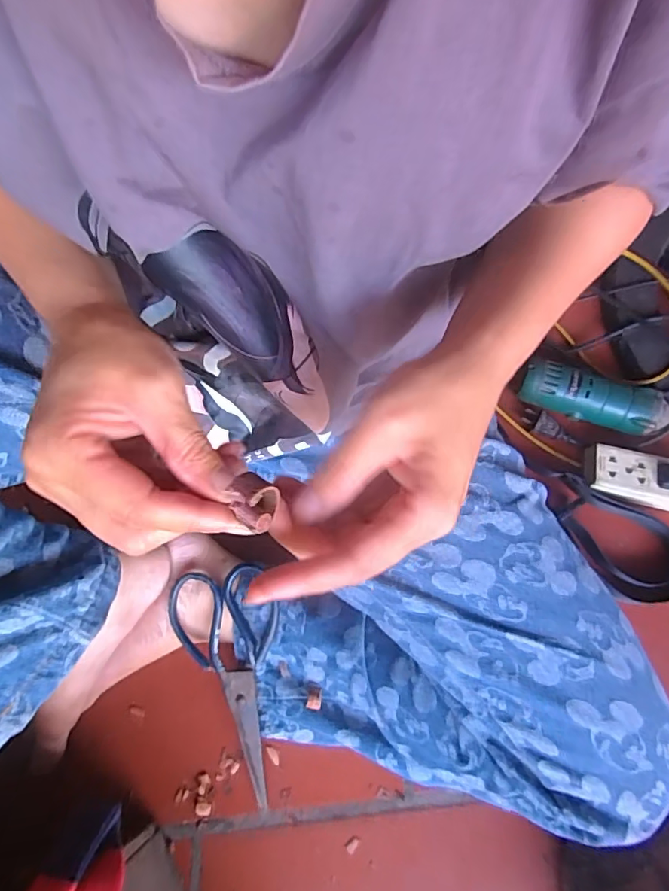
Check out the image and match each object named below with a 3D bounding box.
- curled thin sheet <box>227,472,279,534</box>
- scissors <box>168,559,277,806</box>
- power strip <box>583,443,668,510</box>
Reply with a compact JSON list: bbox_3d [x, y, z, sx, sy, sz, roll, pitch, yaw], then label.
[{"bbox_3d":[-0.032,0.022,0.200,0.018,0.013,0.018,24,71,9],"label":"curled thin sheet"},{"bbox_3d":[-0.085,0.214,0.450,0.092,0.020,0.206,-13,88,-5],"label":"scissors"},{"bbox_3d":[0.335,0.037,0.548,0.123,0.036,0.053,14,70,5],"label":"power strip"}]

